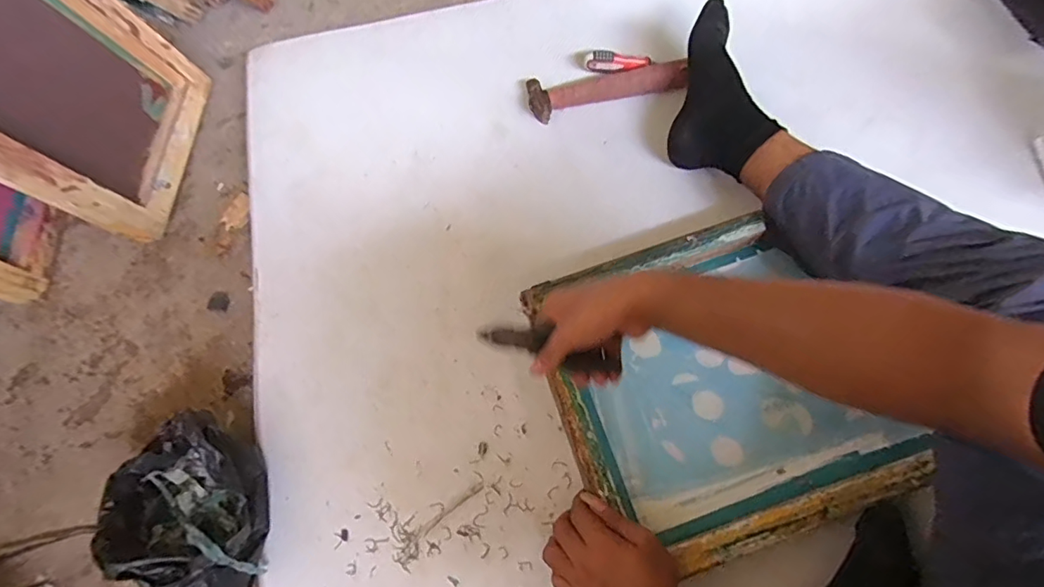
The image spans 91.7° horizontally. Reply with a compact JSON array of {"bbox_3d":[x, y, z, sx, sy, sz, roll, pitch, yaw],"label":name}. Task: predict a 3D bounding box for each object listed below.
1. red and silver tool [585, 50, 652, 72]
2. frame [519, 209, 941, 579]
[{"bbox_3d":[0.156,-0.378,0.824,0.102,0.020,0.032,5,69,4],"label":"red and silver tool"},{"bbox_3d":[0.213,0.096,0.589,0.341,0.073,0.344,-19,70,-2],"label":"frame"}]

